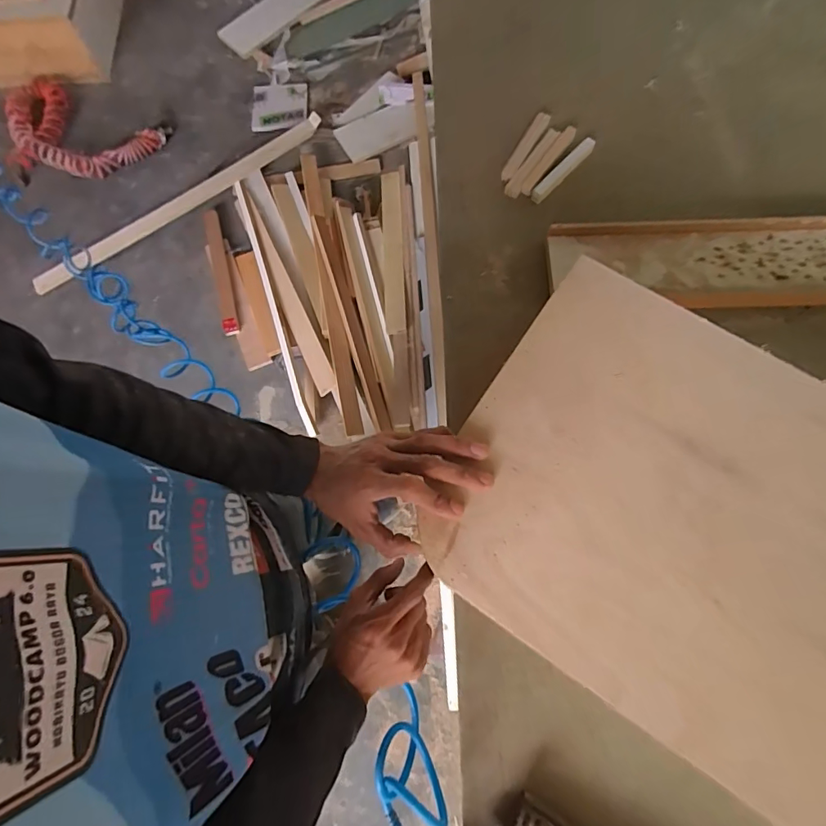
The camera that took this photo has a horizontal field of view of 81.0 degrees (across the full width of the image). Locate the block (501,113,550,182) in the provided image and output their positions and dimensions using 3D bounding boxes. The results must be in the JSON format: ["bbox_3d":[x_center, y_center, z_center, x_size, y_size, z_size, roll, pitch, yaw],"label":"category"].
[{"bbox_3d":[0.160,-0.380,0.684,0.018,0.006,0.121,30,76,10],"label":"block"}]

